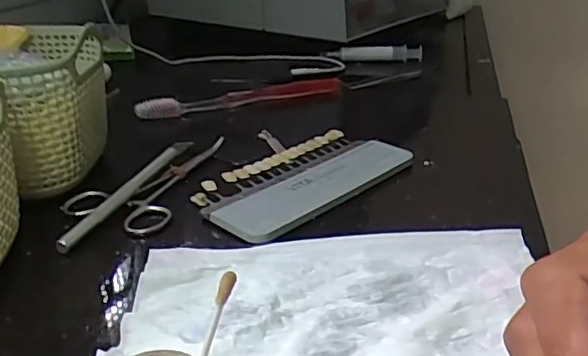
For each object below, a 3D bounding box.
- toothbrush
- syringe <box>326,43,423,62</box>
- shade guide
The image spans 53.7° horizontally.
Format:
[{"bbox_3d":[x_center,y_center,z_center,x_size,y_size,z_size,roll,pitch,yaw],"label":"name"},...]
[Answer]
[{"bbox_3d":[-0.041,-0.072,0.517,0.192,0.017,0.020,-11,27,-23],"label":"toothbrush"},{"bbox_3d":[0.102,-0.157,0.730,0.116,0.019,0.020,2,26,7],"label":"syringe"},{"bbox_3d":[0.002,-0.005,0.368,0.085,0.008,0.144,22,33,39],"label":"shade guide"}]

